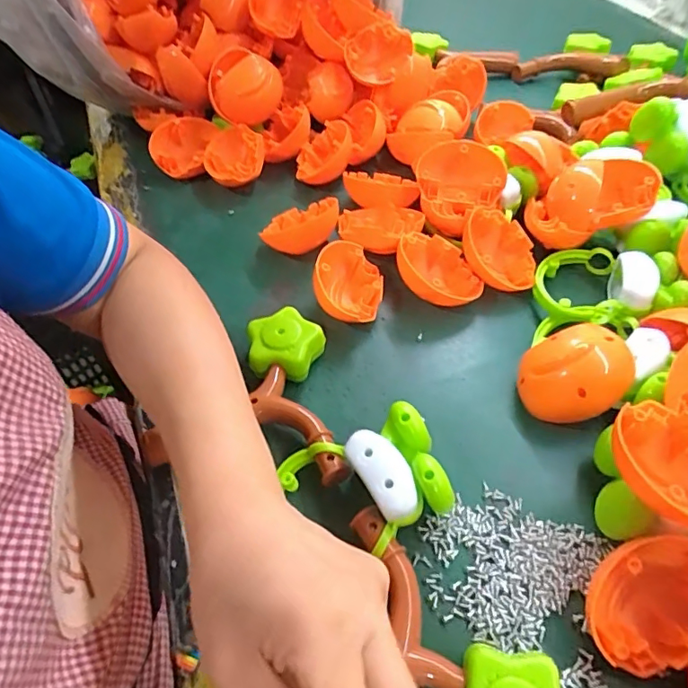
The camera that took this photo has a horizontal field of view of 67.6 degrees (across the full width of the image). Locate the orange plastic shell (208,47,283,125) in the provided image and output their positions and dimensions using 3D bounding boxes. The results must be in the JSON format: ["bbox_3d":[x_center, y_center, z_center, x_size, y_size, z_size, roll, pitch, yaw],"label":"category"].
[{"bbox_3d":[-0.116,-0.296,0.602,0.065,0.066,0.064,20,54,15],"label":"orange plastic shell"}]

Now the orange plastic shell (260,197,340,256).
[{"bbox_3d":[-0.045,-0.124,0.549,0.078,0.041,0.064,2,51,2],"label":"orange plastic shell"}]

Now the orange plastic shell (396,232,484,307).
[{"bbox_3d":[0.090,-0.072,0.507,0.089,0.040,0.066,38,70,-8],"label":"orange plastic shell"}]

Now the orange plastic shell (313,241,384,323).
[{"bbox_3d":[0.006,-0.056,0.501,0.064,0.051,0.088,7,51,5],"label":"orange plastic shell"}]

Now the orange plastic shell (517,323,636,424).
[{"bbox_3d":[0.186,0.025,0.420,0.071,0.064,0.076,-36,59,-25],"label":"orange plastic shell"}]

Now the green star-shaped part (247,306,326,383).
[{"bbox_3d":[-0.050,0.002,0.460,0.066,0.039,0.064,-6,51,-4],"label":"green star-shaped part"}]

